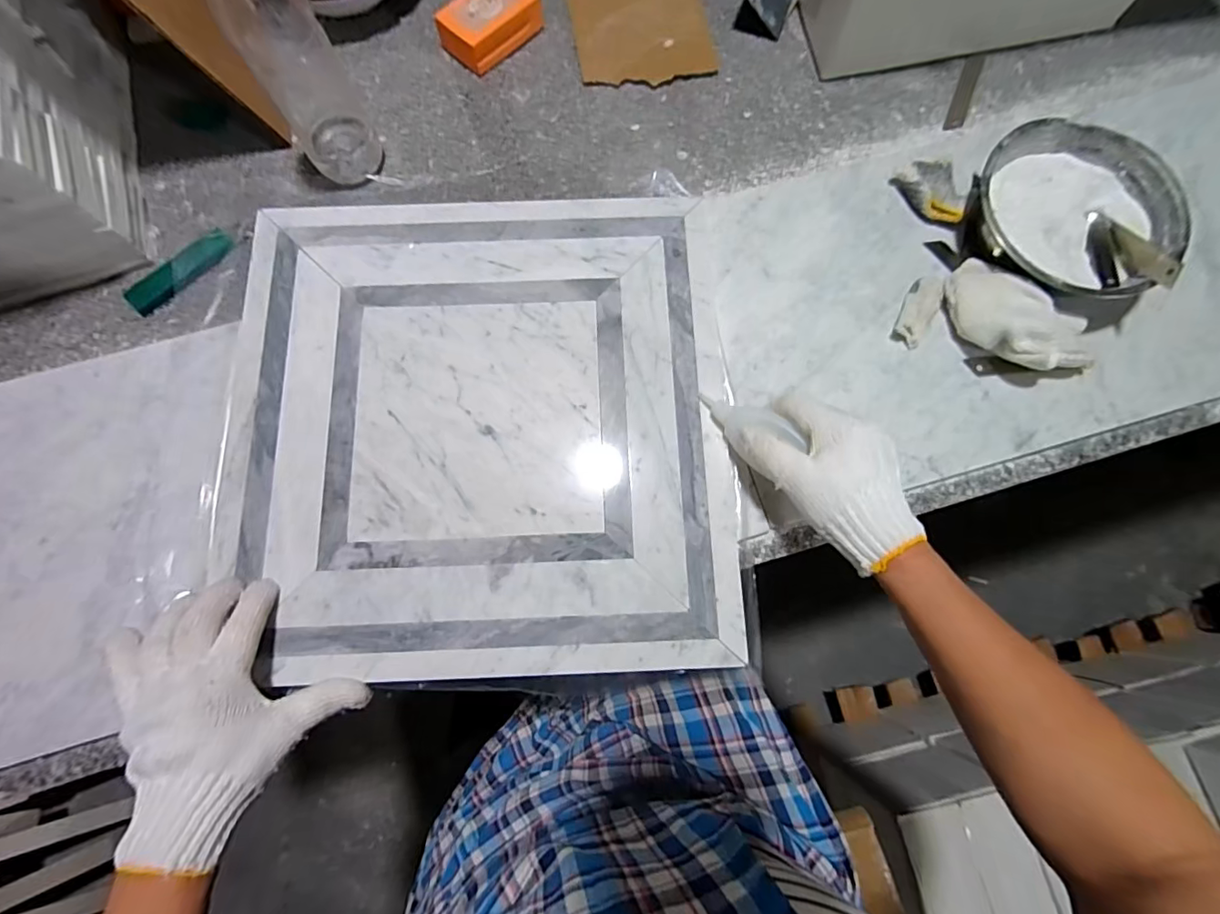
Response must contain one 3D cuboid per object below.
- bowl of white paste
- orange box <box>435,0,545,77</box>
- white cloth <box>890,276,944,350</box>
[{"bbox_3d":[0.391,-0.201,0.446,0.159,0.055,0.159,0,78,0],"label":"bowl of white paste"},{"bbox_3d":[-0.123,-0.440,0.523,0.063,0.031,0.102,41,81,8],"label":"orange box"},{"bbox_3d":[0.272,-0.131,0.455,0.026,0.009,0.073,30,79,7],"label":"white cloth"}]

